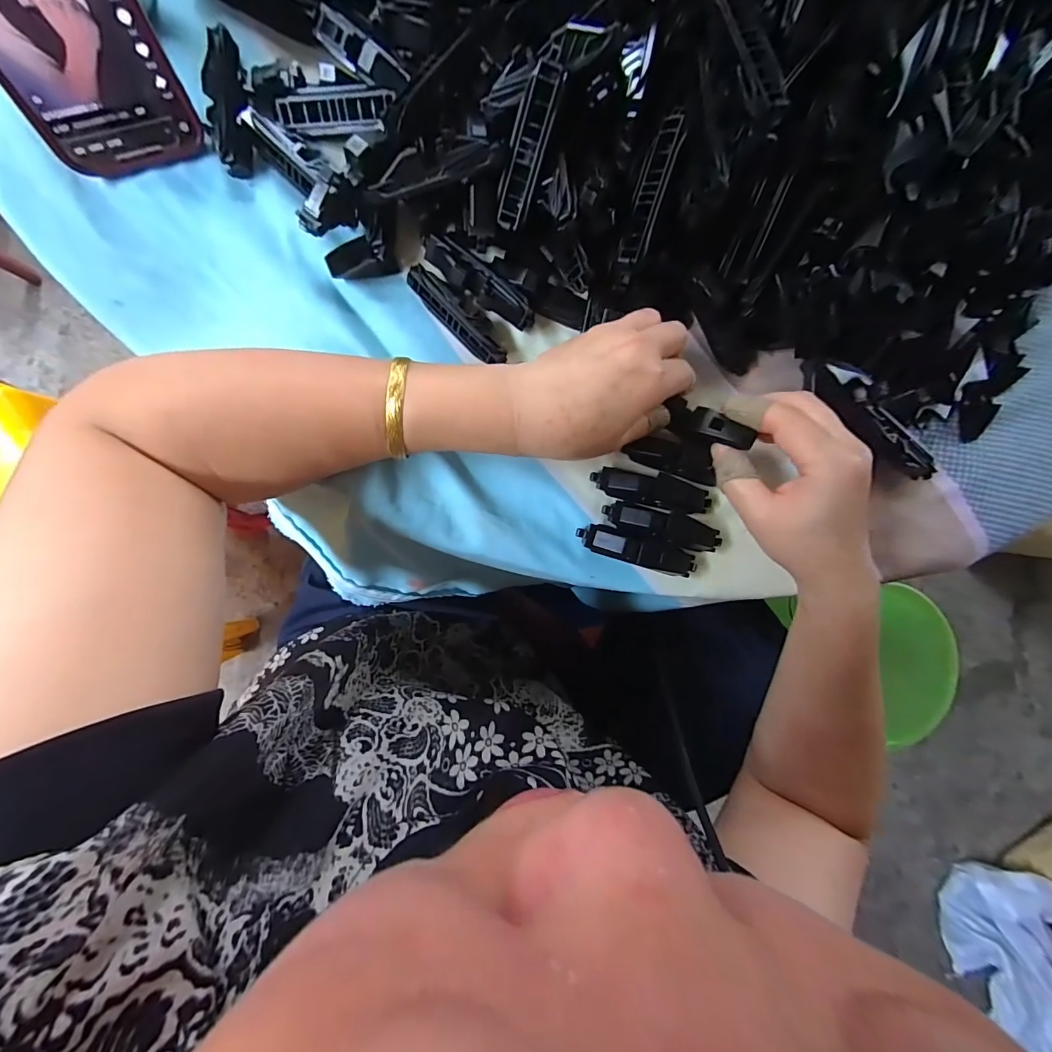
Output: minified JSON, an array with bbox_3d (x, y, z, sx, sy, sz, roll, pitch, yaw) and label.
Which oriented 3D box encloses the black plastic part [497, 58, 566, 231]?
[{"bbox_3d":[0.001,-0.207,0.248,0.018,0.011,0.073,18,122,-8],"label":"black plastic part"}]

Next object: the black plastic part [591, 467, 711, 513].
[{"bbox_3d":[0.084,-0.024,0.297,0.080,0.012,0.021,10,87,-9],"label":"black plastic part"}]

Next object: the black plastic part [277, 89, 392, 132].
[{"bbox_3d":[-0.111,-0.243,0.264,0.070,0.011,0.017,2,89,7],"label":"black plastic part"}]

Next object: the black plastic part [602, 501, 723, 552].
[{"bbox_3d":[0.092,0.000,0.294,0.080,0.016,0.020,12,87,-8],"label":"black plastic part"}]

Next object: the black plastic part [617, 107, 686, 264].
[{"bbox_3d":[0.070,-0.188,0.251,0.014,0.013,0.076,15,104,-8],"label":"black plastic part"}]

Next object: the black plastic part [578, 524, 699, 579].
[{"bbox_3d":[0.074,0.016,0.289,0.081,0.018,0.019,17,86,-8],"label":"black plastic part"}]

